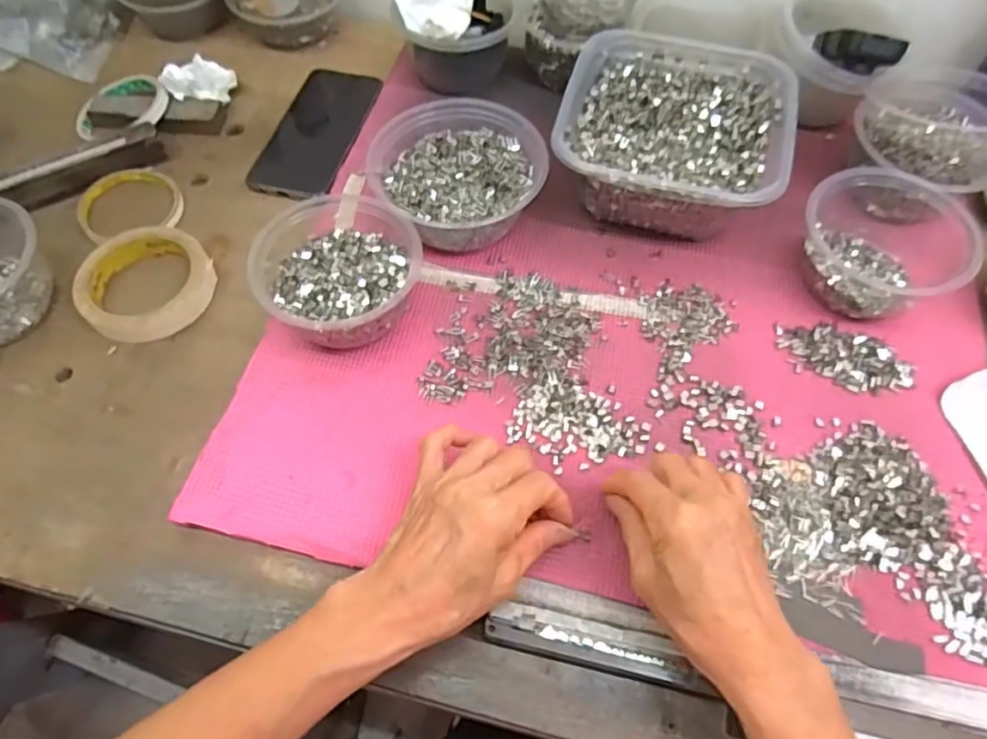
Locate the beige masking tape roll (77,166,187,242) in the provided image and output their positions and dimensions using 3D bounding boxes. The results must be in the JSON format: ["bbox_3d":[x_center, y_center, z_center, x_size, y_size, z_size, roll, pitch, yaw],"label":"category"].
[{"bbox_3d":[-0.310,-0.145,0.550,0.086,0.020,0.075,-2,62,-1],"label":"beige masking tape roll"}]

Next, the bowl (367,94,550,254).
[{"bbox_3d":[-0.028,-0.152,0.511,0.130,0.060,0.125,0,62,0],"label":"bowl"}]

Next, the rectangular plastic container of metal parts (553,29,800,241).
[{"bbox_3d":[0.144,-0.191,0.525,0.173,0.072,0.174,14,63,8],"label":"rectangular plastic container of metal parts"}]

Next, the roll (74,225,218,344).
[{"bbox_3d":[-0.271,-0.068,0.496,0.093,0.020,0.096,0,62,0],"label":"roll"}]

